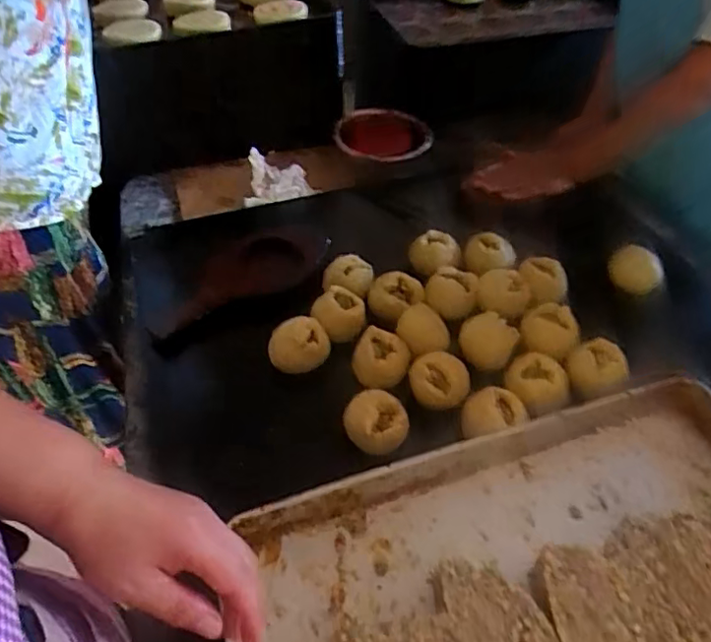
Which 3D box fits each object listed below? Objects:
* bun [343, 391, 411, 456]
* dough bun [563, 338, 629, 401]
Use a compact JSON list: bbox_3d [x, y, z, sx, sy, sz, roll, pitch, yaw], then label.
[{"bbox_3d":[0.026,0.120,0.672,0.068,0.044,0.062,1,47,-1],"label":"bun"},{"bbox_3d":[0.306,0.061,0.721,0.063,0.049,0.055,-6,48,-8],"label":"dough bun"}]

